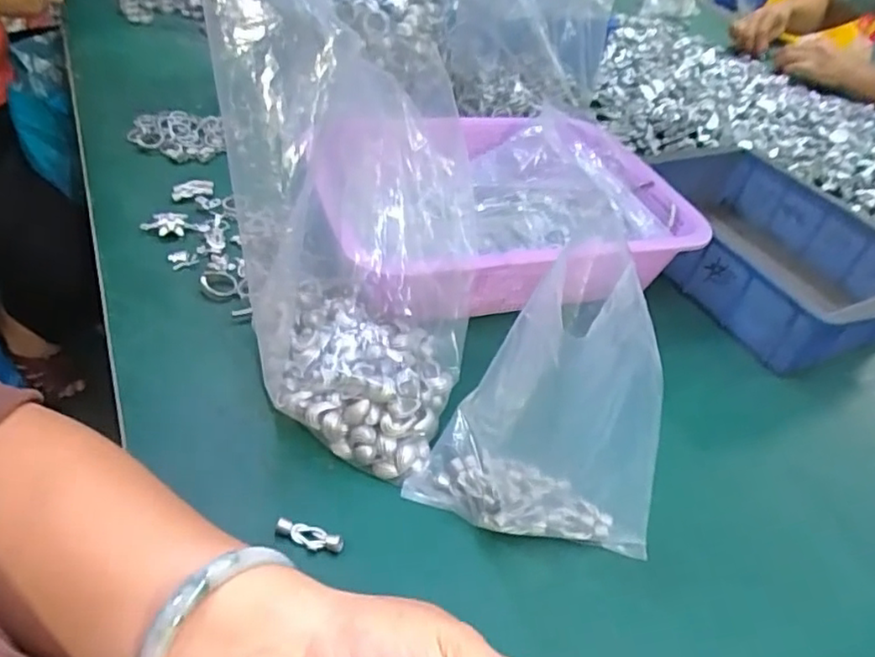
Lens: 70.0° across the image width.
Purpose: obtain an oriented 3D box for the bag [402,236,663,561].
[{"bbox_3d":[0.059,0.044,0.332,0.126,0.171,0.062,7,43,-2],"label":"bag"}]

